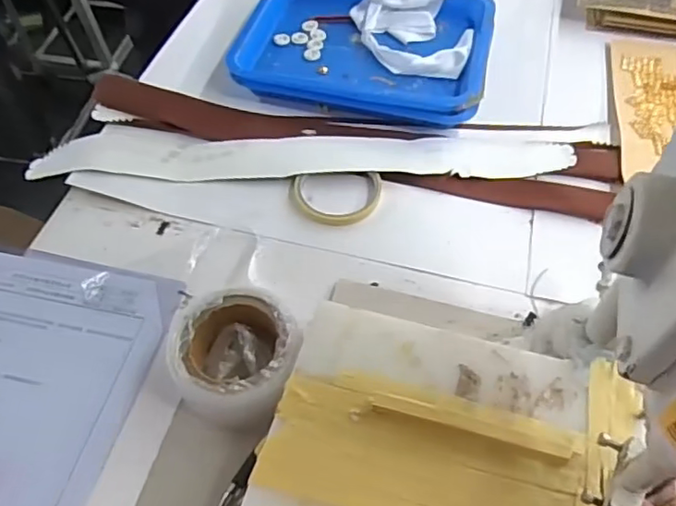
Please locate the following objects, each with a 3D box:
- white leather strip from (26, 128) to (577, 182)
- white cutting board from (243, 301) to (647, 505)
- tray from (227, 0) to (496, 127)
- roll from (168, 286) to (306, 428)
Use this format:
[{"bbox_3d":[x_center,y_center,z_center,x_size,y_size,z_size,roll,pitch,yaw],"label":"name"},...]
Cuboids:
[{"bbox_3d":[-0.039,-0.102,0.619,0.554,0.014,0.062,1,56,2],"label":"white leather strip"},{"bbox_3d":[0.072,0.137,0.378,0.235,0.016,0.196,14,57,10],"label":"white cutting board"},{"bbox_3d":[0.033,-0.248,0.699,0.283,0.041,0.207,11,57,8],"label":"tray"},{"bbox_3d":[-0.080,0.086,0.469,0.102,0.047,0.113,-5,56,-2],"label":"roll"}]

